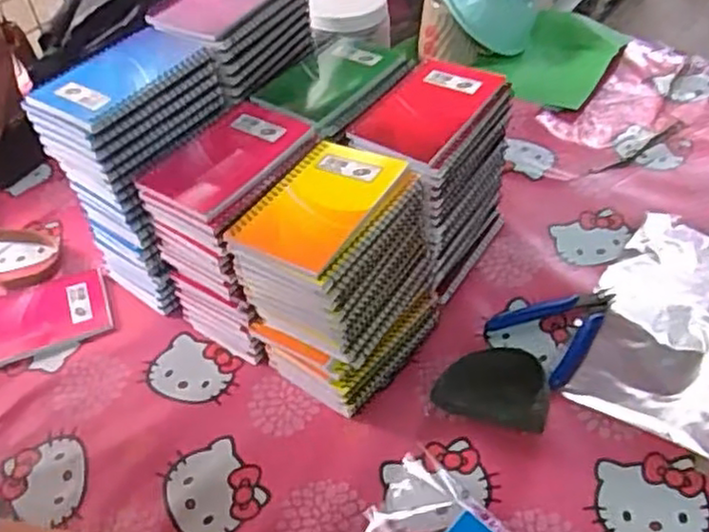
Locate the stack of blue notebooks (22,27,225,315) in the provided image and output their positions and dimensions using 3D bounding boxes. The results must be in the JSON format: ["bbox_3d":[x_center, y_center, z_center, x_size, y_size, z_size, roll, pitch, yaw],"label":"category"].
[{"bbox_3d":[-0.184,-0.085,0.648,0.101,0.226,0.143,17,51,22],"label":"stack of blue notebooks"}]

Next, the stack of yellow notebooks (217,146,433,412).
[{"bbox_3d":[-0.010,0.012,0.574,0.104,0.172,0.135,25,54,28],"label":"stack of yellow notebooks"}]

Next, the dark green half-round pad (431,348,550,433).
[{"bbox_3d":[0.116,0.100,0.579,0.090,0.028,0.063,12,49,18],"label":"dark green half-round pad"}]

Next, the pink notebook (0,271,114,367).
[{"bbox_3d":[-0.310,0.052,0.678,0.134,0.013,0.088,-19,47,-11],"label":"pink notebook"}]

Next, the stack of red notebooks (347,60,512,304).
[{"bbox_3d":[0.069,-0.074,0.645,0.093,0.174,0.138,23,53,26],"label":"stack of red notebooks"}]

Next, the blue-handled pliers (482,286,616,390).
[{"bbox_3d":[0.188,0.051,0.626,0.115,0.006,0.088,-31,50,-21],"label":"blue-handled pliers"}]

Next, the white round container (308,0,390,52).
[{"bbox_3d":[-0.008,-0.284,0.794,0.091,0.050,0.104,-9,46,-2],"label":"white round container"}]

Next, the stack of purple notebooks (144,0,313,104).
[{"bbox_3d":[-0.110,-0.227,0.661,0.102,0.069,0.138,27,55,29],"label":"stack of purple notebooks"}]

